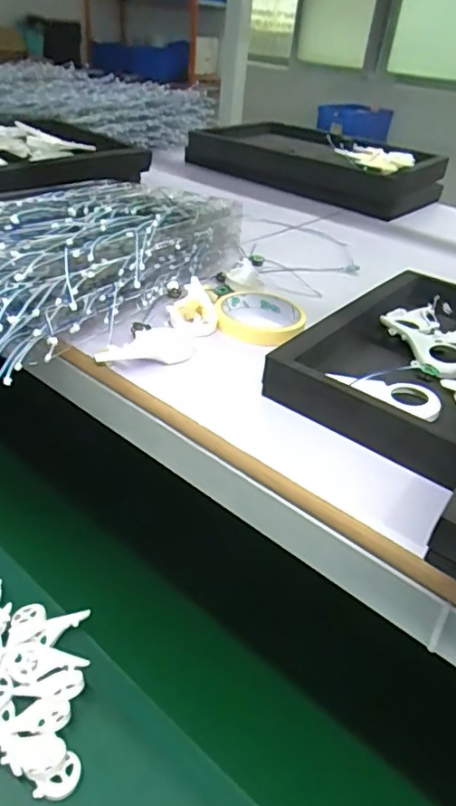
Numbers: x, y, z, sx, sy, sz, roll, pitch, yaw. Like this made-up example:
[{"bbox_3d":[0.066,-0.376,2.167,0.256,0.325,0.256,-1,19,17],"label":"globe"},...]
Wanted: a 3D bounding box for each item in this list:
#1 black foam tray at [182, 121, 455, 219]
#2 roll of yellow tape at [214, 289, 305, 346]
[{"bbox_3d":[0.170,-0.463,1.001,0.460,0.063,0.255,24,40,25],"label":"black foam tray"},{"bbox_3d":[0.031,-0.088,0.528,0.085,0.024,0.085,2,39,-2],"label":"roll of yellow tape"}]

